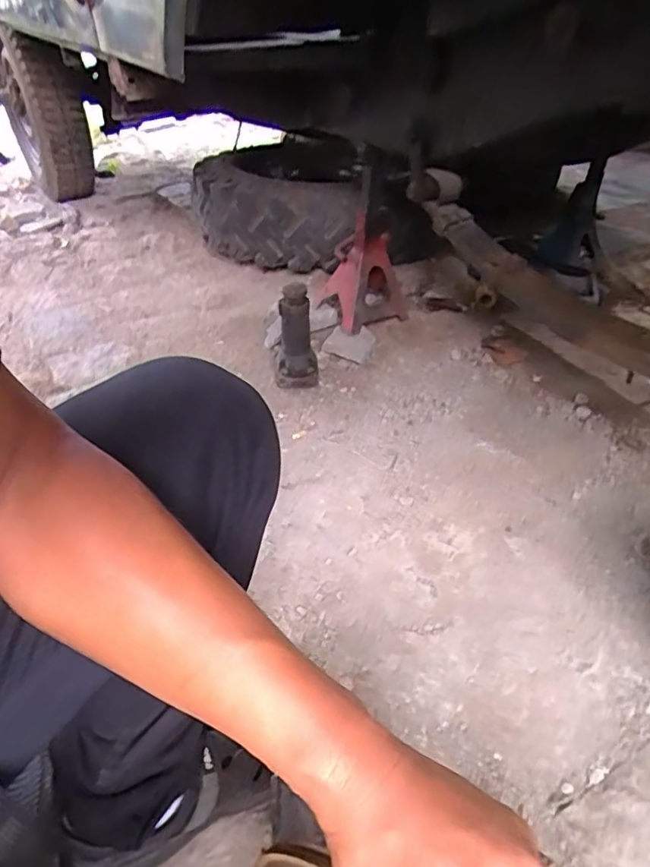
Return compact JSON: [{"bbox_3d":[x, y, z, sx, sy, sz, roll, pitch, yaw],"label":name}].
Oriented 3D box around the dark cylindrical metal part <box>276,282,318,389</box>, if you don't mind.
[{"bbox_3d":[-0.061,-0.180,1.067,0.077,0.204,0.067,1,39,0],"label":"dark cylindrical metal part"}]

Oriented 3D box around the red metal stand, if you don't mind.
[{"bbox_3d":[0.072,-0.372,1.199,0.152,0.319,0.136,22,43,25],"label":"red metal stand"}]

